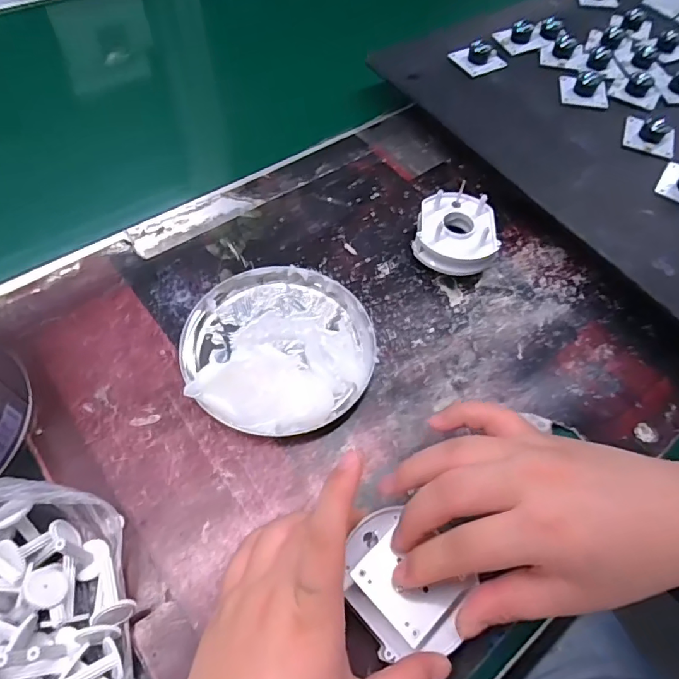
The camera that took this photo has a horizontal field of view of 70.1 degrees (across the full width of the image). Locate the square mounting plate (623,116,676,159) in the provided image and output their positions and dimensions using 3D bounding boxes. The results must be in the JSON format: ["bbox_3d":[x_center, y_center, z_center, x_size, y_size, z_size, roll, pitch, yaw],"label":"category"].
[{"bbox_3d":[0.277,-0.183,0.425,0.044,0.020,0.039,26,60,11],"label":"square mounting plate"}]

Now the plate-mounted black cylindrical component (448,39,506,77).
[{"bbox_3d":[0.139,-0.285,0.479,0.041,0.020,0.043,-24,63,-18],"label":"plate-mounted black cylindrical component"}]

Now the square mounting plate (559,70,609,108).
[{"bbox_3d":[0.235,-0.241,0.457,0.043,0.021,0.041,11,58,2],"label":"square mounting plate"}]

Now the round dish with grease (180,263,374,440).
[{"bbox_3d":[-0.042,0.001,0.327,0.129,0.026,0.124,2,58,-4],"label":"round dish with grease"}]

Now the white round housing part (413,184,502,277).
[{"bbox_3d":[0.092,-0.085,0.383,0.061,0.038,0.068,12,58,3],"label":"white round housing part"}]

